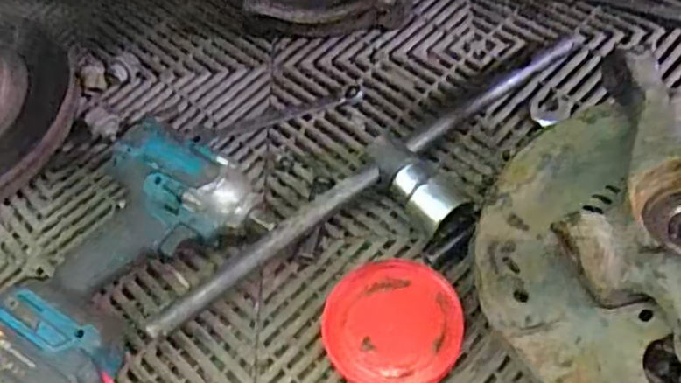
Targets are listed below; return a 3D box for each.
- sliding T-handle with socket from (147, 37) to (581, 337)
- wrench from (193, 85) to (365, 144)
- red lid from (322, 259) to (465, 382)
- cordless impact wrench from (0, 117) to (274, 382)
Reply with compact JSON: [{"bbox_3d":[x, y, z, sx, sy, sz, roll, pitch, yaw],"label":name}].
[{"bbox_3d":[0.053,0.001,0.561,0.432,0.039,0.090,-38,61,-17],"label":"sliding T-handle with socket"},{"bbox_3d":[-0.058,-0.071,0.645,0.160,0.011,0.021,-16,58,-7],"label":"wrench"},{"bbox_3d":[0.040,0.102,0.523,0.100,0.015,0.100,-1,58,2],"label":"red lid"},{"bbox_3d":[-0.166,0.058,0.535,0.122,0.085,0.223,26,63,18],"label":"cordless impact wrench"}]

